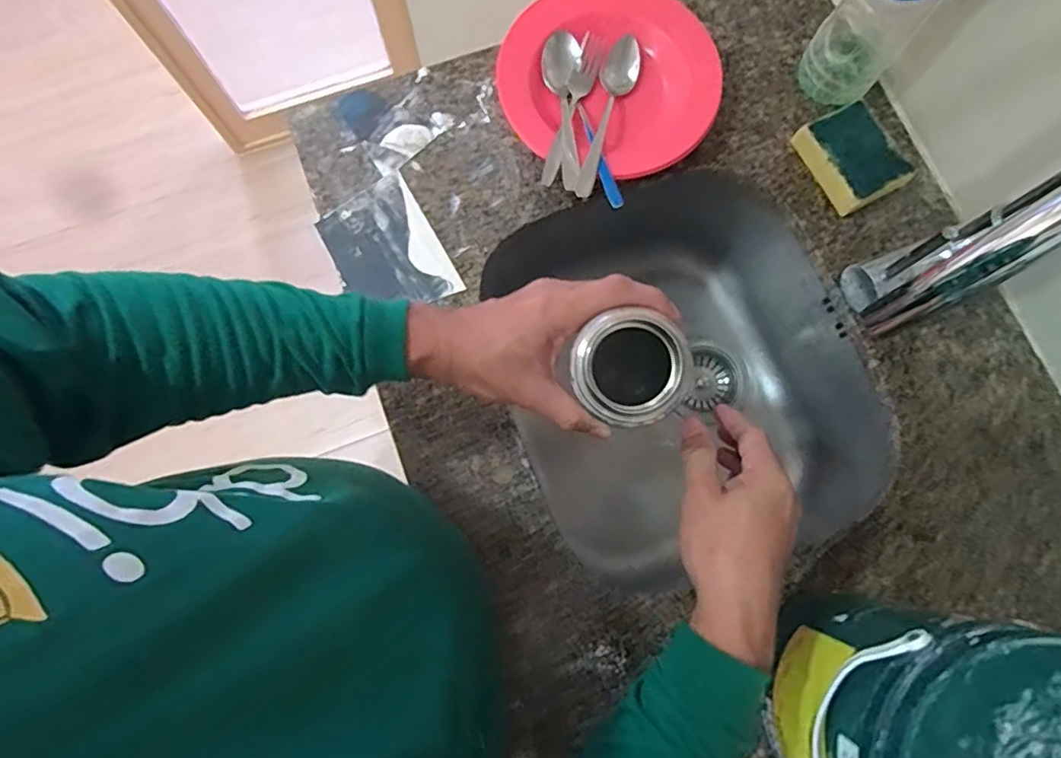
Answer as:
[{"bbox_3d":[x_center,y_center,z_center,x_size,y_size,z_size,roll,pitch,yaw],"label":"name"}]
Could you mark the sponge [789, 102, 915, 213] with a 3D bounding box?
[{"bbox_3d":[0.318,-0.219,0.592,0.076,0.034,0.095,-25,79,-5],"label":"sponge"}]

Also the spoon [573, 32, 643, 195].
[{"bbox_3d":[0.079,-0.261,0.587,0.034,0.030,0.192,14,78,3],"label":"spoon"}]

